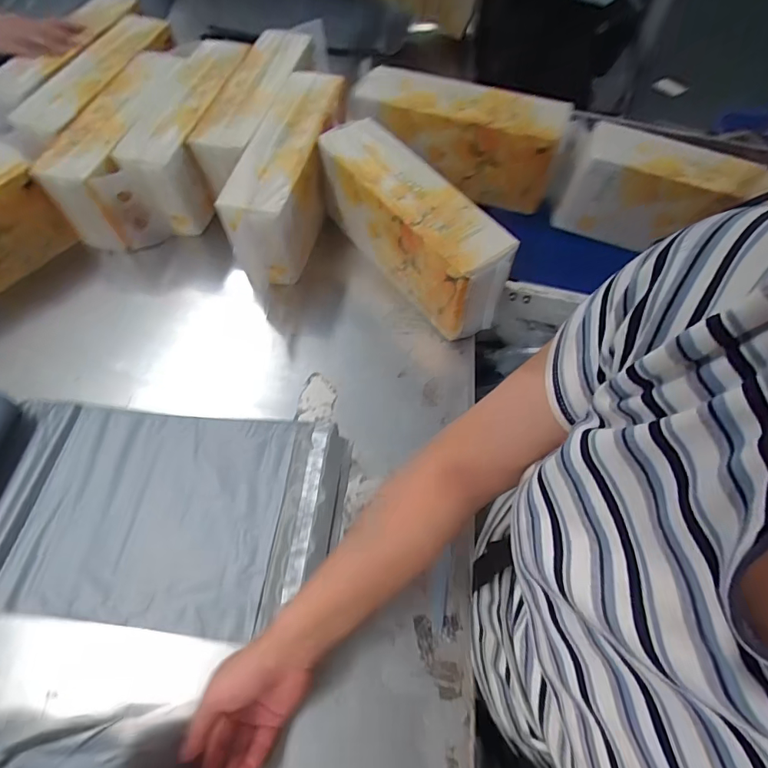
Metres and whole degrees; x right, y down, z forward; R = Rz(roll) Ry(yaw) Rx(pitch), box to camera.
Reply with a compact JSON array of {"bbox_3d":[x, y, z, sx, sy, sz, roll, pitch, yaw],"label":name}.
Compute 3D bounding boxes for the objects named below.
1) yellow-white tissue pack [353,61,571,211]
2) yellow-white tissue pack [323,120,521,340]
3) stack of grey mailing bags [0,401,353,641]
[{"bbox_3d":[0.112,-0.361,0.695,0.312,0.141,0.092,20,63,11],"label":"yellow-white tissue pack"},{"bbox_3d":[0.042,-0.210,0.629,0.101,0.145,0.311,-33,66,-15],"label":"yellow-white tissue pack"},{"bbox_3d":[-0.240,0.139,0.509,0.376,0.023,0.227,4,62,4],"label":"stack of grey mailing bags"}]

